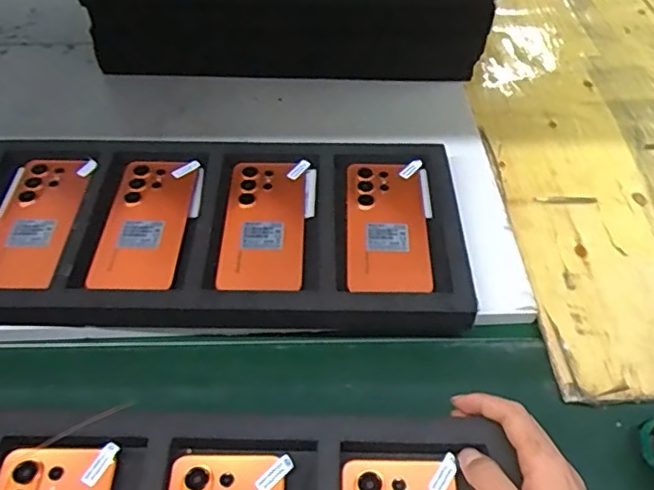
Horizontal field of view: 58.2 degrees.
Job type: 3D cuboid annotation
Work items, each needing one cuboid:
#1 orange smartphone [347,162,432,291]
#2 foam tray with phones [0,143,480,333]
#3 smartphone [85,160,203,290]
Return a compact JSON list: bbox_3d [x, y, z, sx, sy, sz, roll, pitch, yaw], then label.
[{"bbox_3d":[0.060,-0.018,0.571,0.079,0.010,0.169,3,48,-1],"label":"orange smartphone"},{"bbox_3d":[-0.116,-0.015,0.583,0.493,0.043,0.237,0,50,0],"label":"foam tray with phones"},{"bbox_3d":[-0.173,-0.022,0.574,0.079,0.012,0.169,1,50,1],"label":"smartphone"}]

